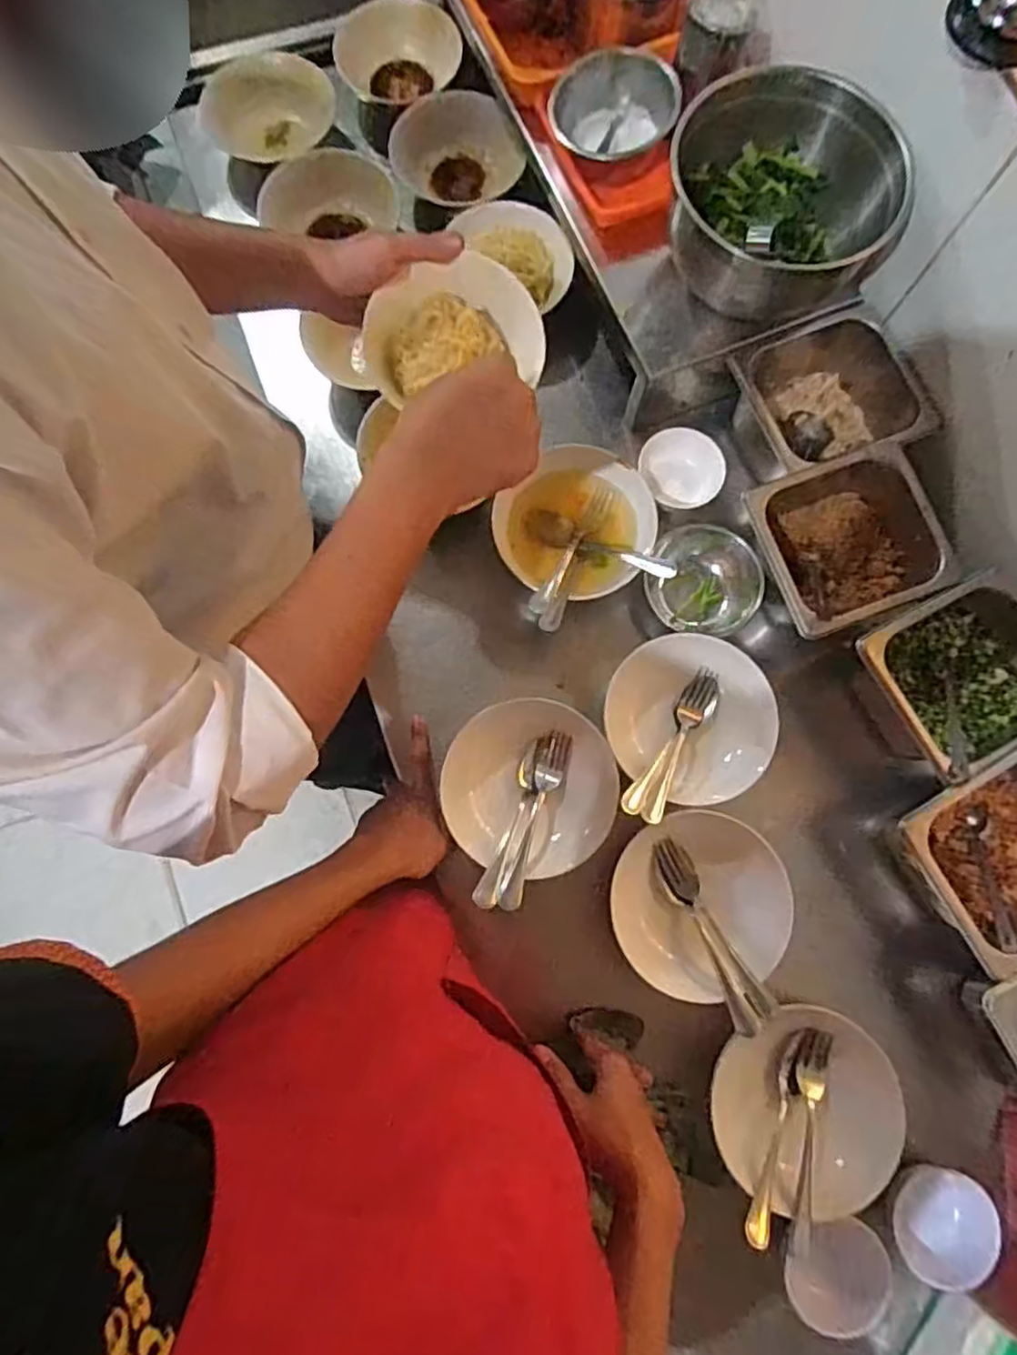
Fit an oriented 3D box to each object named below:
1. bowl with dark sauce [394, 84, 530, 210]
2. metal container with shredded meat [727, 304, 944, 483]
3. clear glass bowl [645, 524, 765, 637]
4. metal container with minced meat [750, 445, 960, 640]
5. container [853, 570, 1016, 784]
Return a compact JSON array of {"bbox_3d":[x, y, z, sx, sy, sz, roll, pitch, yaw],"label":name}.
[{"bbox_3d":[-0.057,-0.643,0.869,0.149,0.063,0.129,36,79,6],"label":"bowl with dark sauce"},{"bbox_3d":[0.338,-0.298,0.778,0.170,0.102,0.164,-20,79,-6],"label":"metal container with shredded meat"},{"bbox_3d":[0.208,-0.102,0.755,0.112,0.066,0.102,0,78,-1],"label":"clear glass bowl"},{"bbox_3d":[0.337,-0.132,0.735,0.170,0.104,0.159,-21,79,-6],"label":"metal container with minced meat"},{"bbox_3d":[0.450,-0.001,0.703,0.183,0.079,0.153,-25,80,-6],"label":"container"}]

